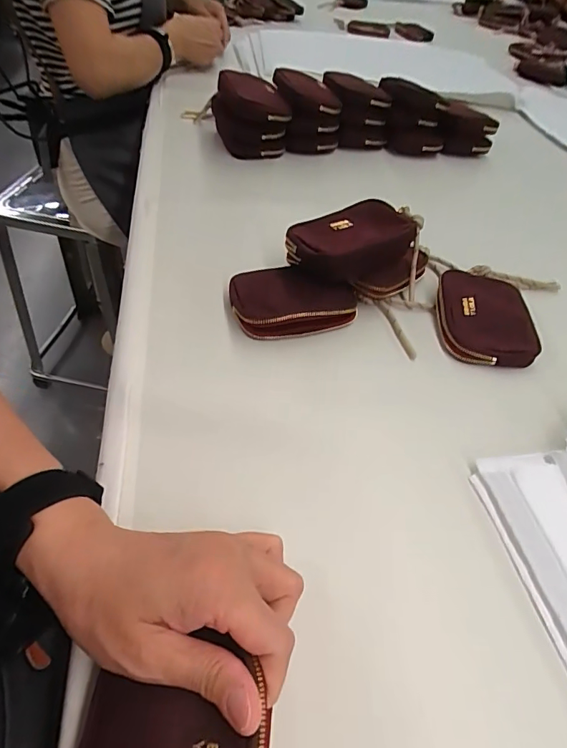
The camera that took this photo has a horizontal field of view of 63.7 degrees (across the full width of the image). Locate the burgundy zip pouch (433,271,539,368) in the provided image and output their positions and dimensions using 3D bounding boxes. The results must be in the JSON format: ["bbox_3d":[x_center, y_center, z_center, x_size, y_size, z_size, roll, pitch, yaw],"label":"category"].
[{"bbox_3d":[0.196,-0.057,0.450,0.086,0.022,0.117,9,48,-1],"label":"burgundy zip pouch"}]

